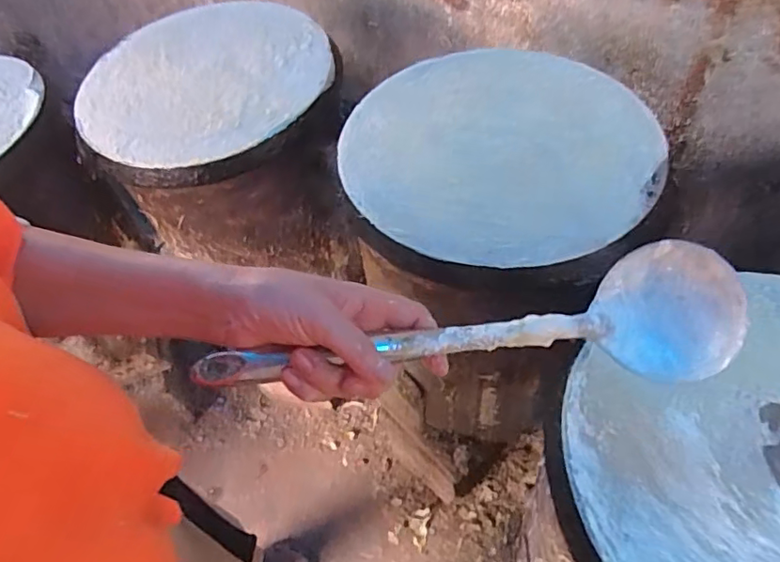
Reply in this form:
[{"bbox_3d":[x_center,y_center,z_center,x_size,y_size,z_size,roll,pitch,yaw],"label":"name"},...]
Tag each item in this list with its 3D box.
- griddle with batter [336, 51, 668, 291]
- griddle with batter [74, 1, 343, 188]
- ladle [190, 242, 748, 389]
[{"bbox_3d":[0.123,-0.154,0.666,0.356,0.020,0.376,7,55,10],"label":"griddle with batter"},{"bbox_3d":[-0.263,-0.292,0.823,0.362,0.042,0.361,-14,54,-5],"label":"griddle with batter"},{"bbox_3d":[0.056,0.035,0.363,0.339,0.062,0.084,-4,54,-8],"label":"ladle"}]

